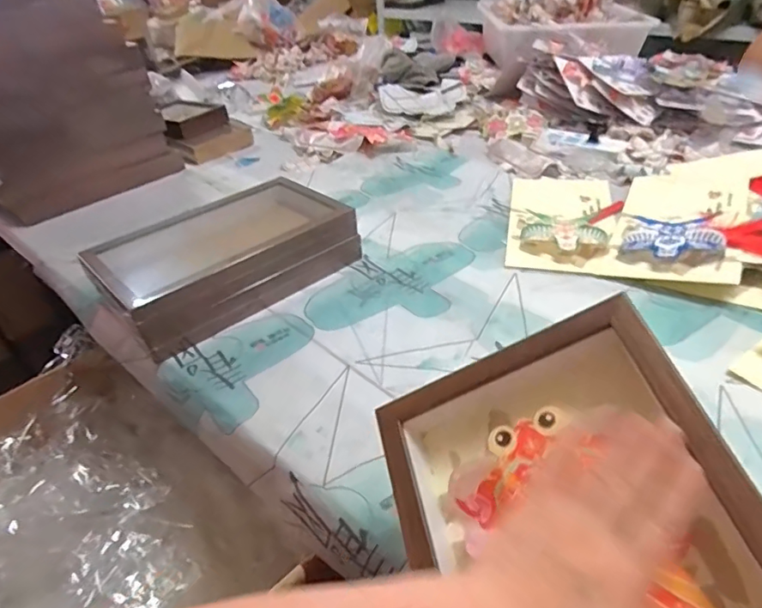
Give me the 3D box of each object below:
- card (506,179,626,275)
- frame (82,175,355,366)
[{"bbox_3d":[0.314,-0.156,0.874,0.177,0.023,0.326,5,38,14],"label":"card"},{"bbox_3d":[-0.229,-0.073,0.775,0.337,0.091,0.196,-32,44,-31],"label":"frame"}]

